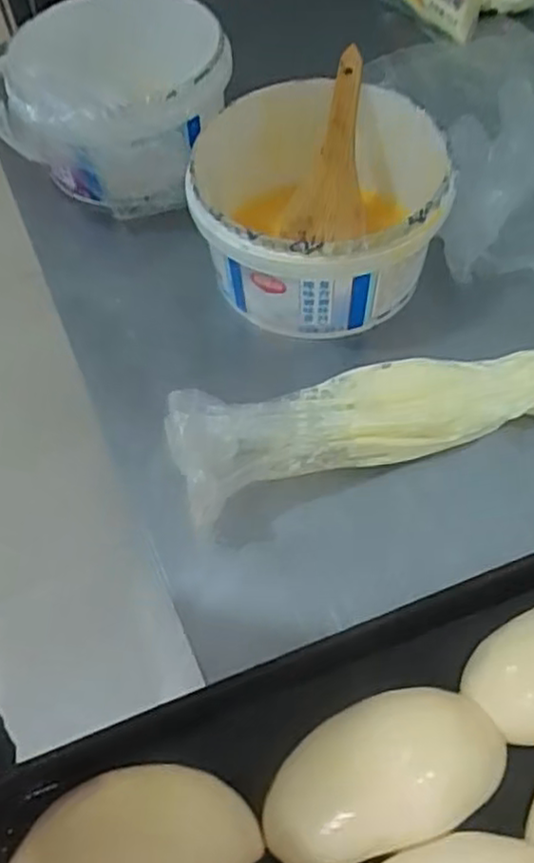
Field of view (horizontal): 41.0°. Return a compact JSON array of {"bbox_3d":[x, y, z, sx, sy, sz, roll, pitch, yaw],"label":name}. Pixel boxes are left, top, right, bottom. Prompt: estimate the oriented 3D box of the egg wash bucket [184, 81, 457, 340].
[{"bbox_3d":[0.034,-0.193,0.620,0.218,0.135,0.230,-2,57,3],"label":"egg wash bucket"}]

